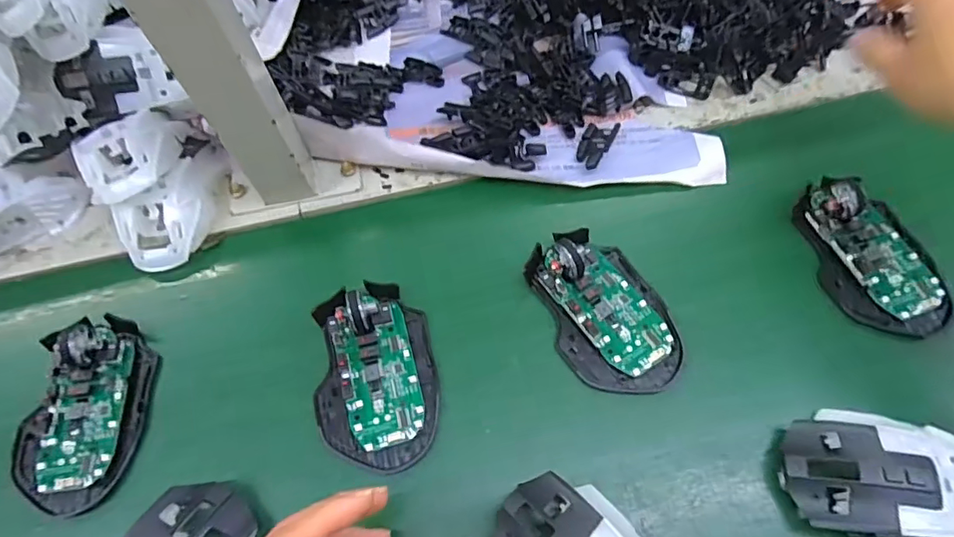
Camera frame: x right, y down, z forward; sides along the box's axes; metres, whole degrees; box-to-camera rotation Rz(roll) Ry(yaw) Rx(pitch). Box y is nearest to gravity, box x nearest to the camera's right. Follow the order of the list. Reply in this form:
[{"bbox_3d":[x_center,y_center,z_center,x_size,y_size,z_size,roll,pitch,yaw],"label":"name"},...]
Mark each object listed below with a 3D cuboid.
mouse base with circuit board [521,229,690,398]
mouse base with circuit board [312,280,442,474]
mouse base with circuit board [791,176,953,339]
[{"bbox_3d":[0.082,0.024,0.329,0.072,0.028,0.107,-19,65,-7],"label":"mouse base with circuit board"},{"bbox_3d":[-0.062,0.061,0.316,0.071,0.033,0.111,-10,64,-3],"label":"mouse base with circuit board"},{"bbox_3d":[0.259,-0.013,0.341,0.068,0.027,0.110,-10,64,-3],"label":"mouse base with circuit board"}]

